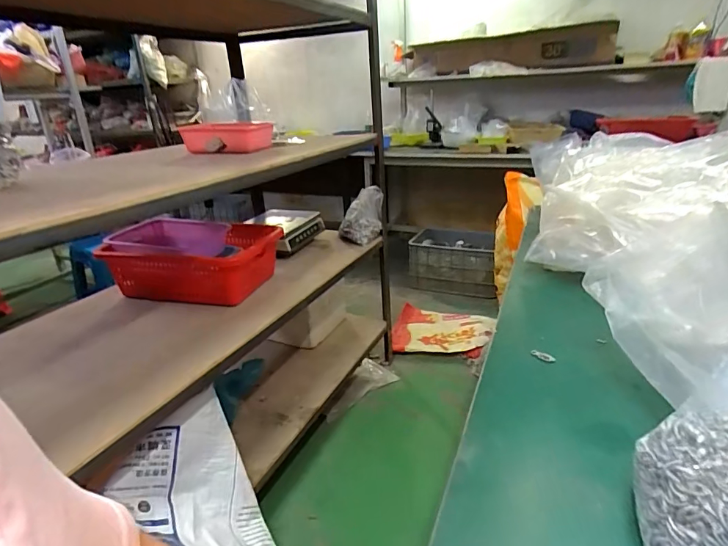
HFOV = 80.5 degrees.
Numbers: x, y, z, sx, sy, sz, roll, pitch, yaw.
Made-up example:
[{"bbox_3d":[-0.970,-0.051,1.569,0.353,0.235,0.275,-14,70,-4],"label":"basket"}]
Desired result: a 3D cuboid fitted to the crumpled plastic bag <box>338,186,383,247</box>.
[{"bbox_3d":[-0.012,-0.217,1.586,0.161,0.160,0.183,-3,22,2],"label":"crumpled plastic bag"}]

